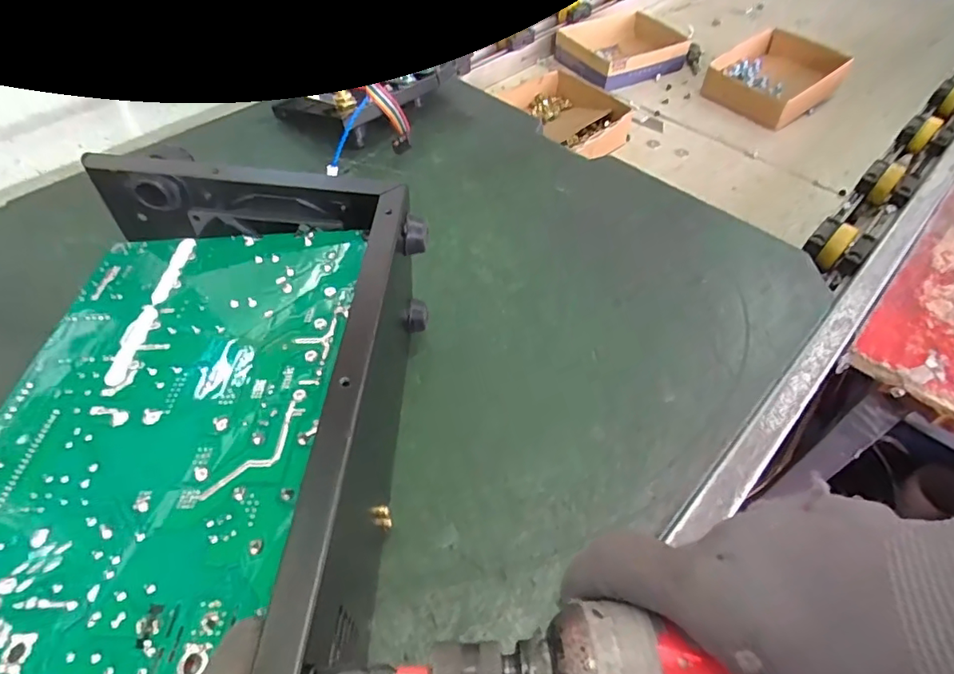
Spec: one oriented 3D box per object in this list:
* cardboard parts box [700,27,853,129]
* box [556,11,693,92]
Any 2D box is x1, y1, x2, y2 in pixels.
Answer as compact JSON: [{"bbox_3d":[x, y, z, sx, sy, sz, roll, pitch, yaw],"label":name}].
[{"bbox_3d":[0.441,-0.388,0.800,0.181,0.043,0.149,-31,59,-24],"label":"cardboard parts box"},{"bbox_3d":[0.227,-0.455,0.850,0.180,0.047,0.158,-27,57,-22],"label":"box"}]

